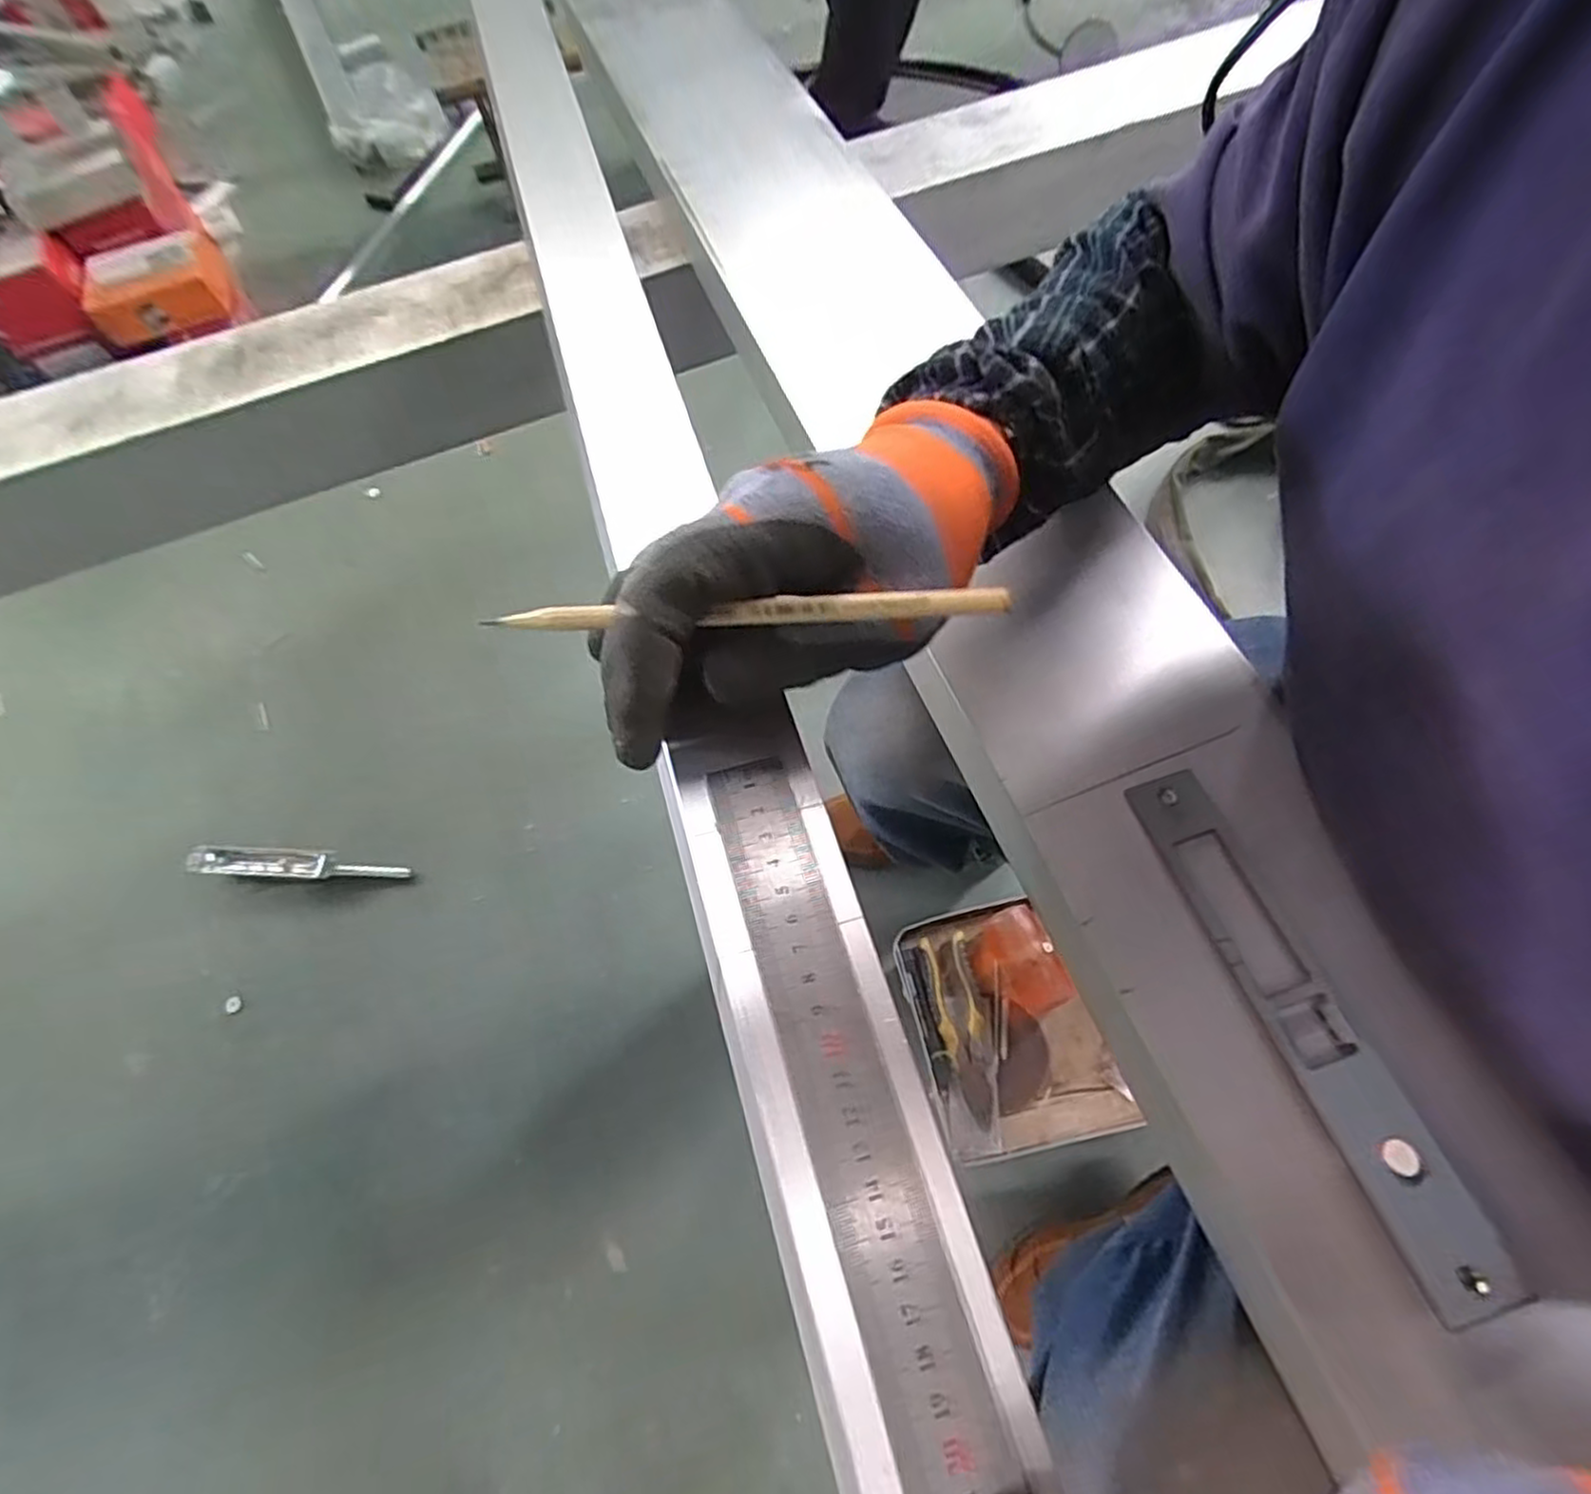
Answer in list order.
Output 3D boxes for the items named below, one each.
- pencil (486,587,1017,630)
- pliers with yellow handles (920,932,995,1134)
[{"bbox_3d":[-0.018,-0.043,0.232,0.165,0.005,0.007,-1,65,6],"label":"pencil"},{"bbox_3d":[0.178,0.298,0.784,0.047,0.022,0.188,-10,65,-1],"label":"pliers with yellow handles"}]

